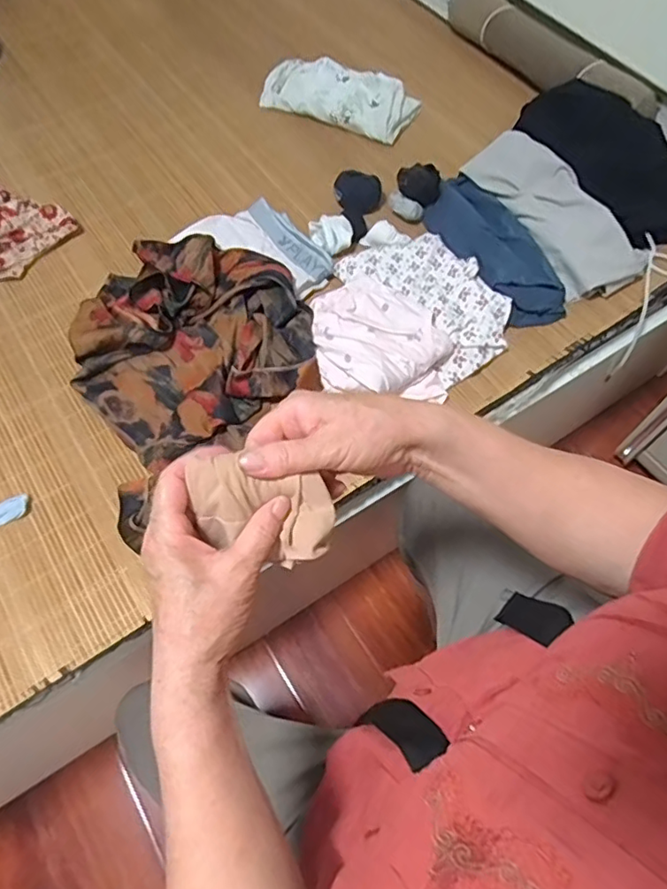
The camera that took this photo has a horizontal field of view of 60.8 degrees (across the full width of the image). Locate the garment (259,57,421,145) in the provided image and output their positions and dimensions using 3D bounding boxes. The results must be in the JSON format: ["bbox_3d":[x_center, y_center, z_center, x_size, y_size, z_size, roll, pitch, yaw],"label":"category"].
[{"bbox_3d":[0.009,-0.674,1.093,0.294,0.050,0.131,23,64,11],"label":"garment"}]

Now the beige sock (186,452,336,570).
[{"bbox_3d":[-0.047,0.041,0.360,0.090,0.034,0.053,9,62,4],"label":"beige sock"}]

